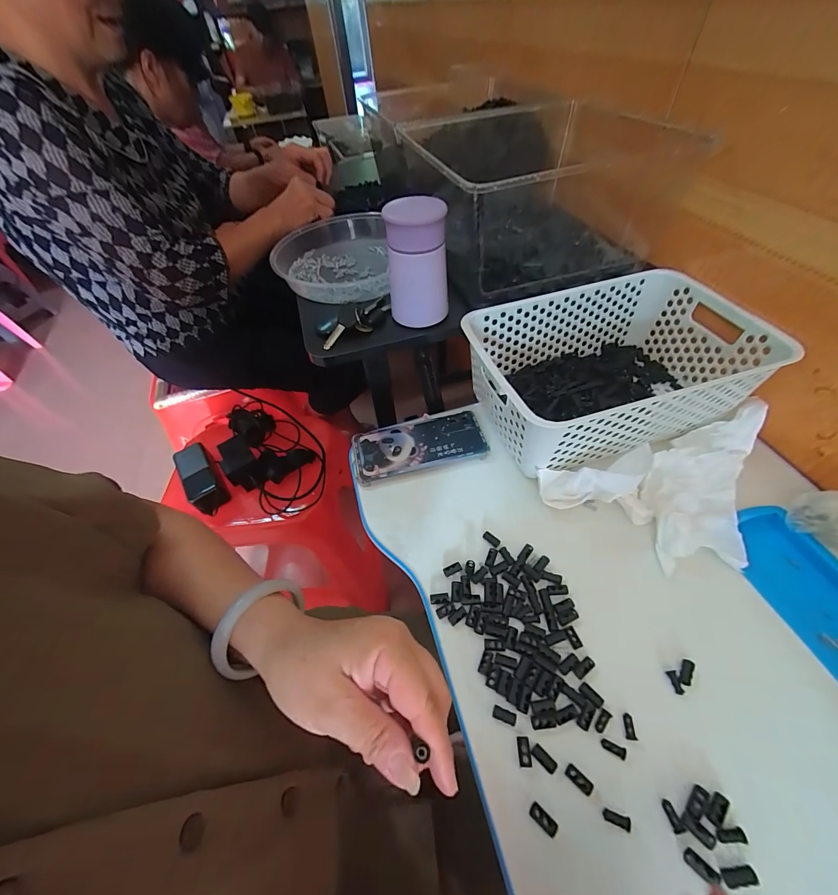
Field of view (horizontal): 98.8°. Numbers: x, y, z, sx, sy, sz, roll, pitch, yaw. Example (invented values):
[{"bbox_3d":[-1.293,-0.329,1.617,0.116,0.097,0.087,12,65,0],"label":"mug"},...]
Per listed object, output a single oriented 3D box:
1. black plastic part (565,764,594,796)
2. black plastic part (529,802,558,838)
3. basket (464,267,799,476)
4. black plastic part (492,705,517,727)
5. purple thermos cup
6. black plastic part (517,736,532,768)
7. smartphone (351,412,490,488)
[{"bbox_3d":[0.117,0.241,0.260,0.019,0.004,0.009,34,61,26],"label":"black plastic part"},{"bbox_3d":[0.086,0.258,0.248,0.019,0.004,0.009,32,60,25],"label":"black plastic part"},{"bbox_3d":[0.224,-0.099,0.442,0.307,0.101,0.204,-15,53,-9],"label":"basket"},{"bbox_3d":[0.068,0.213,0.285,0.018,0.004,0.009,16,55,15],"label":"black plastic part"},{"bbox_3d":[-0.002,-0.217,0.429,0.069,0.126,0.058,-3,52,3],"label":"purple thermos cup"},{"bbox_3d":[0.080,0.230,0.272,0.009,0.004,0.018,1,52,4],"label":"black plastic part"},{"bbox_3d":[-0.001,-0.003,0.453,0.160,0.017,0.079,-13,53,-7],"label":"smartphone"}]

